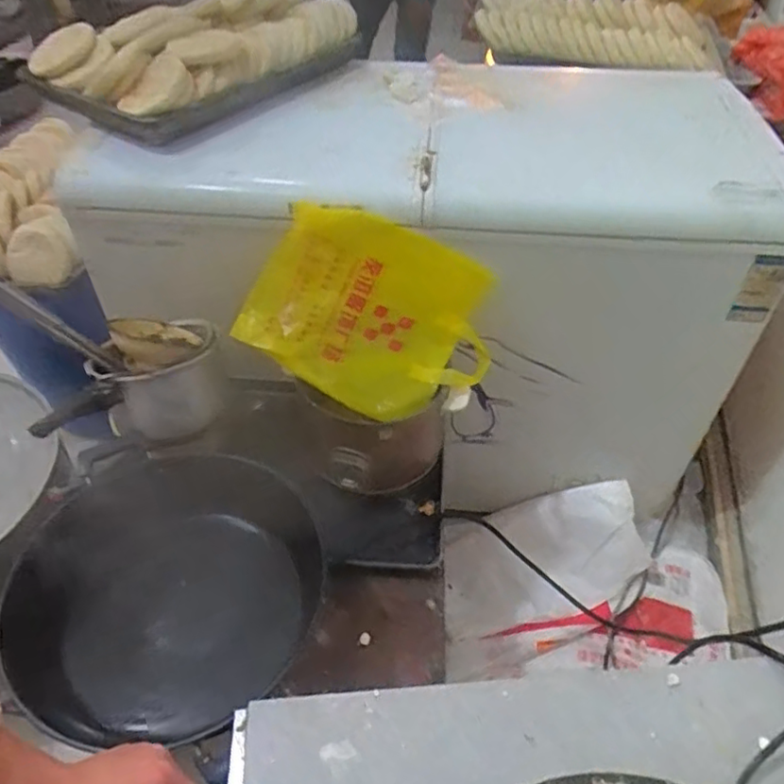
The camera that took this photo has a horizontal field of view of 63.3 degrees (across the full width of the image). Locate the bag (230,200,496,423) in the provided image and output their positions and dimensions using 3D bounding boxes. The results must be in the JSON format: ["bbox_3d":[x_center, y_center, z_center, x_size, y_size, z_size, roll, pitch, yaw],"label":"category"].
[{"bbox_3d":[-0.042,-0.124,1.048,0.405,0.258,0.199,6,46,4],"label":"bag"}]

